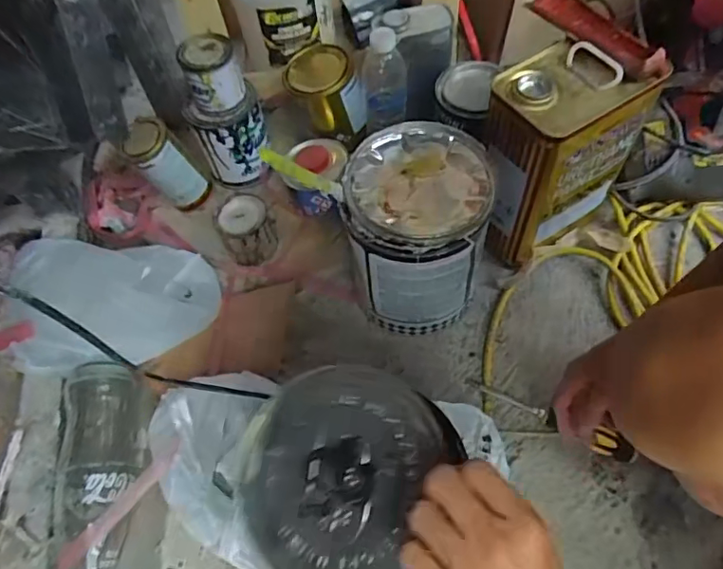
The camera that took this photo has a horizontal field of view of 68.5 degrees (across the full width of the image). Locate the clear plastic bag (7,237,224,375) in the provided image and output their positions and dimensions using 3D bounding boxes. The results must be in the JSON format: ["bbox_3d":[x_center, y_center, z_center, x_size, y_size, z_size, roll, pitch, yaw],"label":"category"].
[{"bbox_3d":[-0.332,0.021,0.675,0.269,0.084,0.181,2,61,5],"label":"clear plastic bag"}]

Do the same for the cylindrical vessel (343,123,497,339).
[{"bbox_3d":[0.063,-0.049,0.631,0.142,0.221,0.152,-2,62,3],"label":"cylindrical vessel"}]

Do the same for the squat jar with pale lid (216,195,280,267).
[{"bbox_3d":[-0.157,-0.075,0.746,0.065,0.077,0.070,-2,61,3],"label":"squat jar with pale lid"}]

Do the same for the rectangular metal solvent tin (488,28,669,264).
[{"bbox_3d":[0.224,-0.152,0.636,0.151,0.240,0.107,-30,64,-11],"label":"rectangular metal solvent tin"}]

